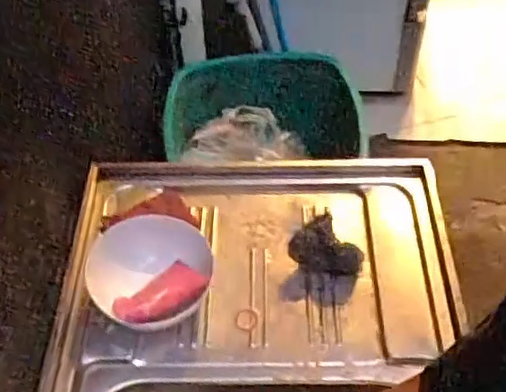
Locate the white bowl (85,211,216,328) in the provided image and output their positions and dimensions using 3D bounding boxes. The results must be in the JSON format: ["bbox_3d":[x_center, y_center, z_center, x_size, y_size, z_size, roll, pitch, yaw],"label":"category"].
[{"bbox_3d":[-0.127,0.099,0.760,0.148,0.063,0.144,-1,51,2],"label":"white bowl"}]

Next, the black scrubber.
[{"bbox_3d":[0.092,0.064,0.786,0.089,0.058,0.057,9,52,10],"label":"black scrubber"}]

